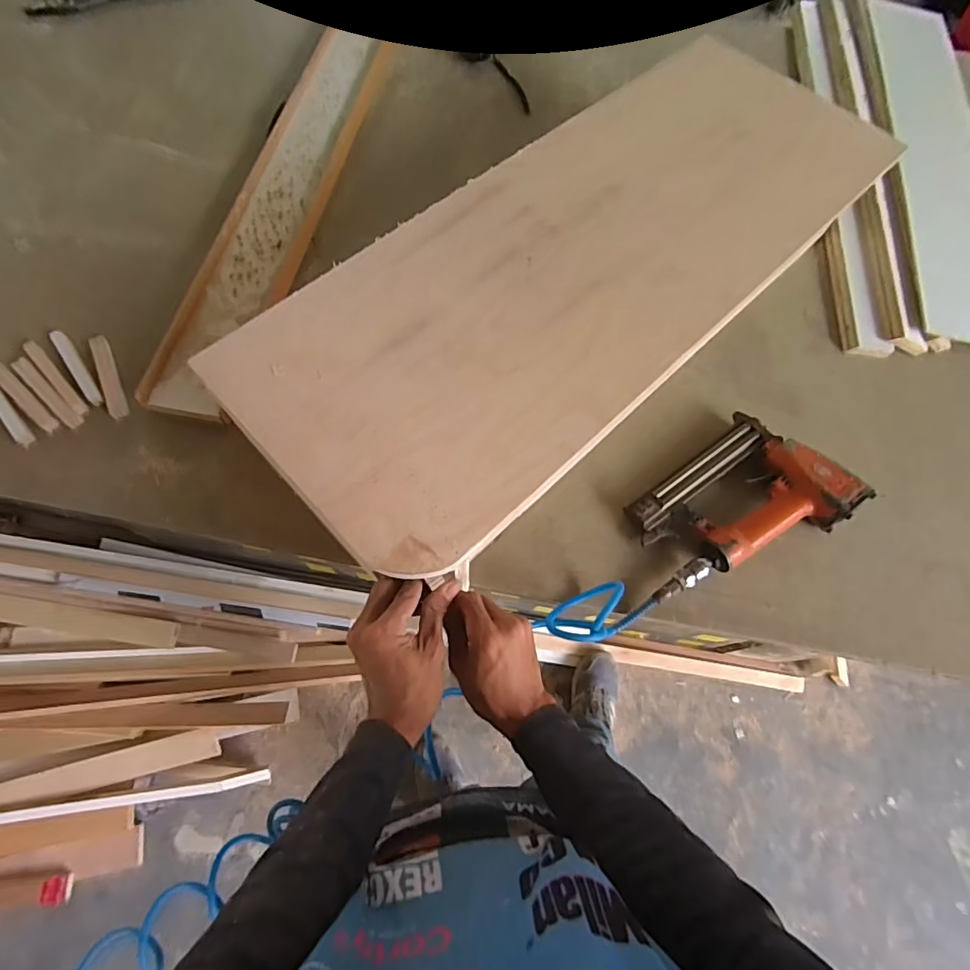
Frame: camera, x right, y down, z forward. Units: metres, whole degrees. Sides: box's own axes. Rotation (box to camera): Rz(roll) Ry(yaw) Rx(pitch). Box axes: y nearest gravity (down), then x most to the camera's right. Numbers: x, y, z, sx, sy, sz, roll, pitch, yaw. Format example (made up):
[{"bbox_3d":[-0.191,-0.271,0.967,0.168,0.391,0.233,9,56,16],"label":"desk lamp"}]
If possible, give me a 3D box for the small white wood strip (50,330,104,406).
[{"bbox_3d":[-0.527,-0.154,0.678,0.018,0.005,0.131,-34,74,-15],"label":"small white wood strip"}]

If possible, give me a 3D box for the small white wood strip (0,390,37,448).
[{"bbox_3d":[-0.599,-0.099,0.652,0.020,0.012,0.124,-40,76,-16],"label":"small white wood strip"}]

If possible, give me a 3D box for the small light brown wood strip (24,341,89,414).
[{"bbox_3d":[-0.548,-0.138,0.675,0.131,0.013,0.018,43,73,13],"label":"small light brown wood strip"}]

